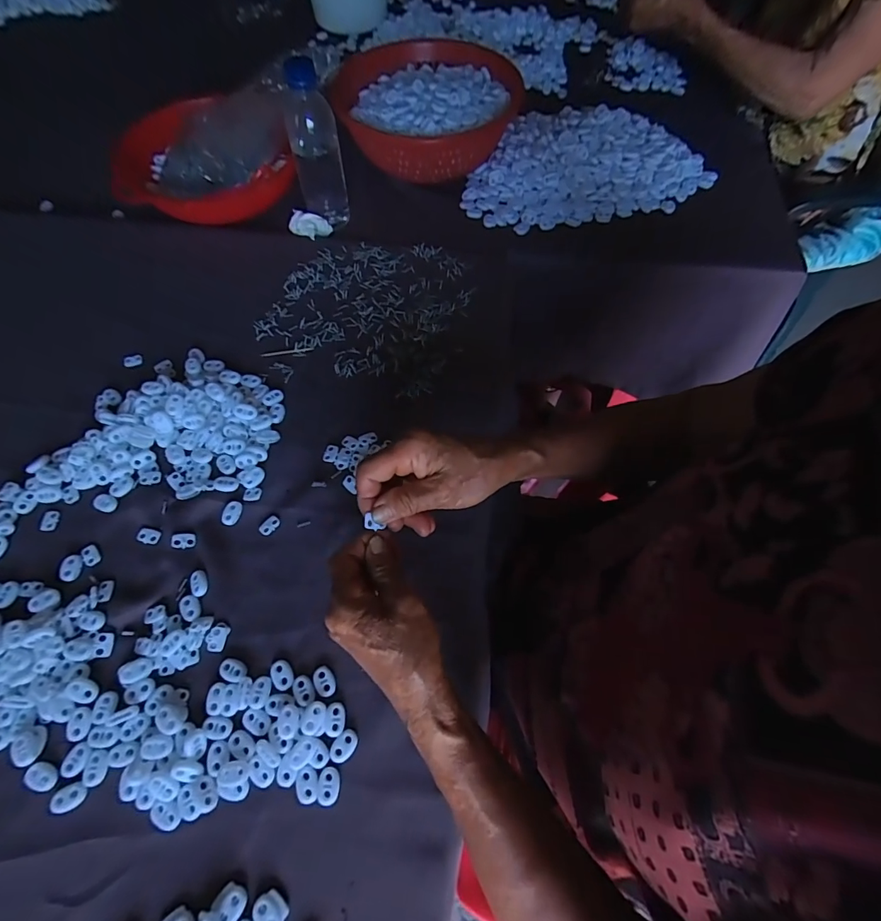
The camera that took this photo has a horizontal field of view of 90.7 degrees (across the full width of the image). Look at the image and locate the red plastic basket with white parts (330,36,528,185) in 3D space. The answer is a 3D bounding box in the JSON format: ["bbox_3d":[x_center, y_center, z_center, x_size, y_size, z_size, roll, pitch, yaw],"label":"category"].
[{"bbox_3d":[-0.021,-0.476,0.615,0.228,0.092,0.242,7,64,3],"label":"red plastic basket with white parts"}]

